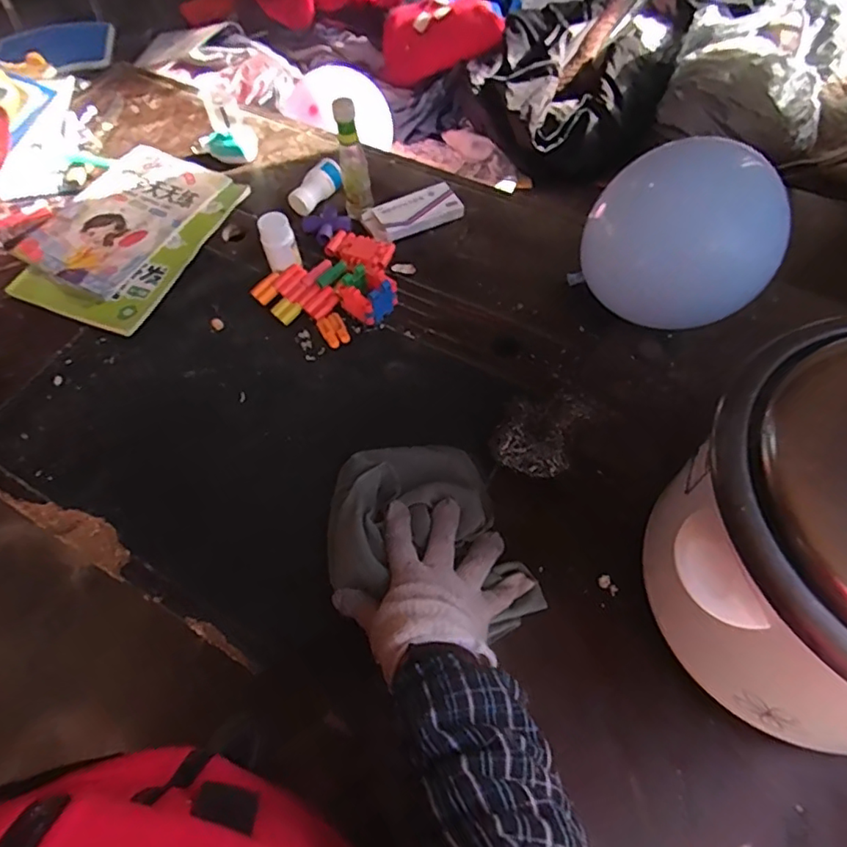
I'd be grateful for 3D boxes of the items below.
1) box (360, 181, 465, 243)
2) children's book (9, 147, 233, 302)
[{"bbox_3d":[-0.014,-0.288,0.784,0.129,0.026,0.062,-20,62,-10],"label":"box"},{"bbox_3d":[-0.415,-0.291,0.800,0.187,0.013,0.259,27,67,15],"label":"children's book"}]

